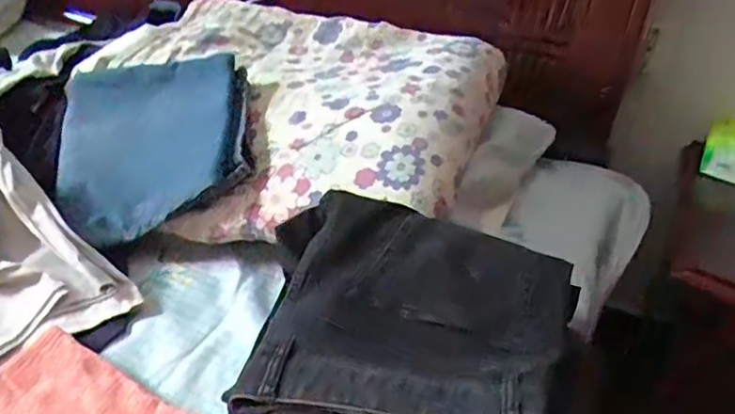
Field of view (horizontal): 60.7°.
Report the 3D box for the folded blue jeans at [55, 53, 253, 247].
[{"bbox_3d":[-0.264,-0.092,0.769,0.239,0.035,0.234,-19,69,10],"label":"folded blue jeans"}]

